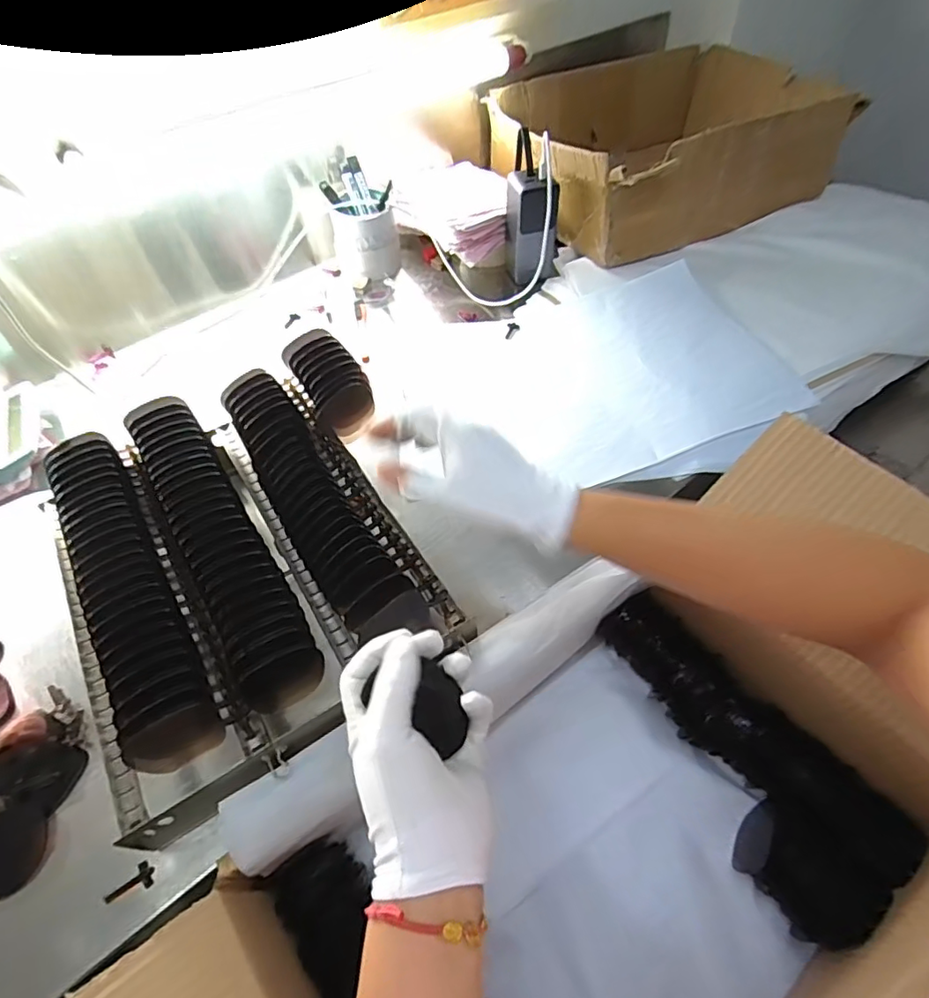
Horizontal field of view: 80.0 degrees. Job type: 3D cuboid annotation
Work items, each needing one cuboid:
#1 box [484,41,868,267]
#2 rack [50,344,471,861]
[{"bbox_3d":[0.287,-0.537,0.833,0.496,0.142,0.347,-24,56,-17],"label":"box"},{"bbox_3d":[-0.166,0.032,0.437,0.251,0.079,0.314,-23,56,-16],"label":"rack"}]

